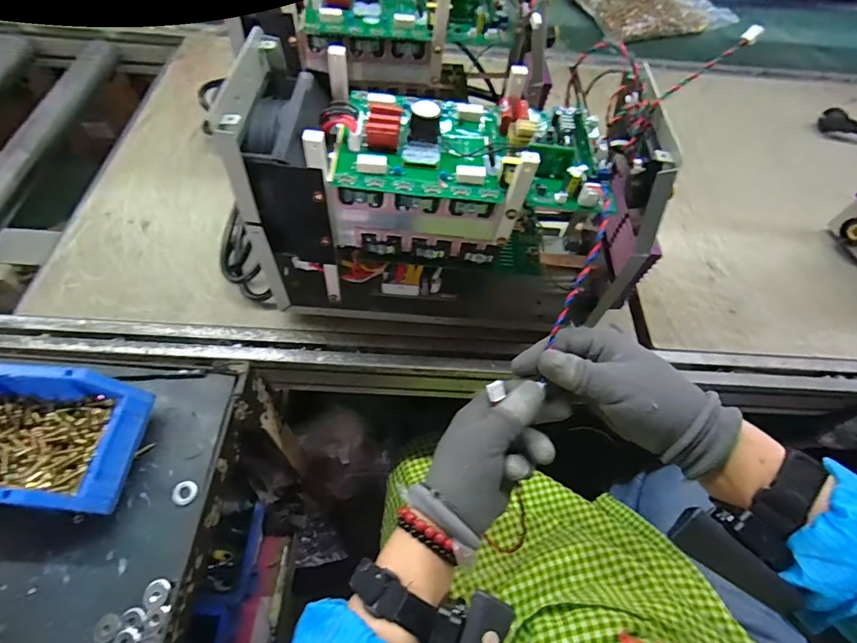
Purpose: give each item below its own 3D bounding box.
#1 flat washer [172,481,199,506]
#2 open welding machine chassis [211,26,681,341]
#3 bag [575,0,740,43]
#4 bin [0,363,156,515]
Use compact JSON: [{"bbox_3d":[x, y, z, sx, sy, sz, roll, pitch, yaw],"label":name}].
[{"bbox_3d":[-0.218,0.154,0.392,0.022,0.004,0.020,2,58,-3],"label":"flat washer"},{"bbox_3d":[0.012,-0.108,0.441,0.374,0.229,0.146,4,58,-1],"label":"open welding machine chassis"},{"bbox_3d":[0.466,-0.685,0.930,0.303,0.068,0.253,-22,62,-17],"label":"bag"},{"bbox_3d":[-0.339,0.102,0.376,0.156,0.079,0.107,4,58,-1],"label":"bin"}]

